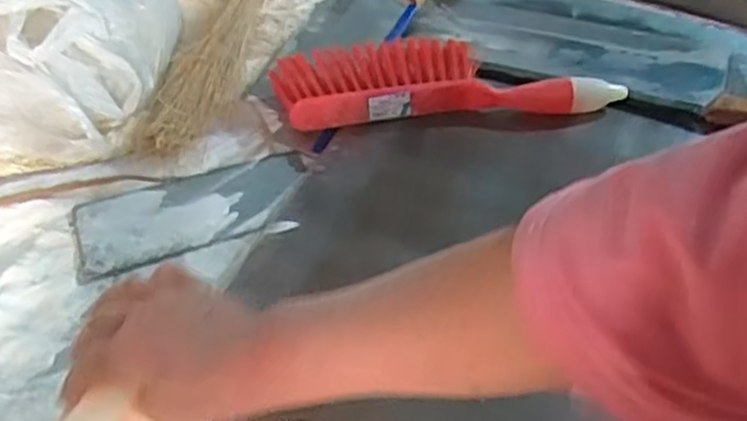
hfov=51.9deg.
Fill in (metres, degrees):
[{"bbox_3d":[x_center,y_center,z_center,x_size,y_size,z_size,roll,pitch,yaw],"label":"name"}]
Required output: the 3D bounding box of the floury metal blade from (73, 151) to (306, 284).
[{"bbox_3d":[-0.153,0.000,0.656,0.197,0.010,0.075,-17,54,-14],"label":"floury metal blade"}]

